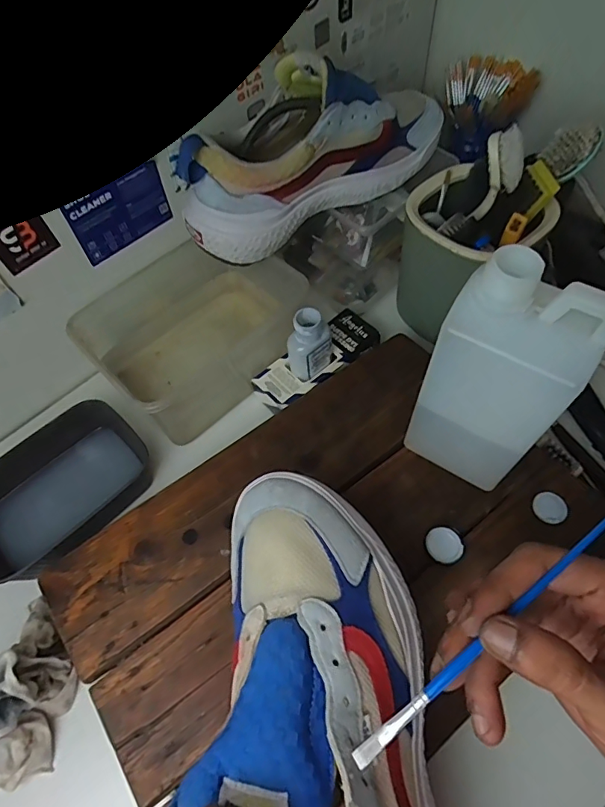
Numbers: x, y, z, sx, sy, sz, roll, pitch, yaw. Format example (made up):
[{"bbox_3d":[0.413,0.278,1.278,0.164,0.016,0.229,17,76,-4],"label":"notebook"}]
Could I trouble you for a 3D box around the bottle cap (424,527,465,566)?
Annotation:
[{"bbox_3d":[0.115,0.116,0.390,0.024,0.016,0.028,-31,62,-15],"label":"bottle cap"}]

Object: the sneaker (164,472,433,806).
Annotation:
[{"bbox_3d":[0.010,0.168,0.251,0.133,0.091,0.269,-11,59,-3],"label":"sneaker"}]

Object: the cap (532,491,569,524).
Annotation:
[{"bbox_3d":[0.209,0.087,0.404,0.025,0.005,0.026,-2,59,3],"label":"cap"}]

